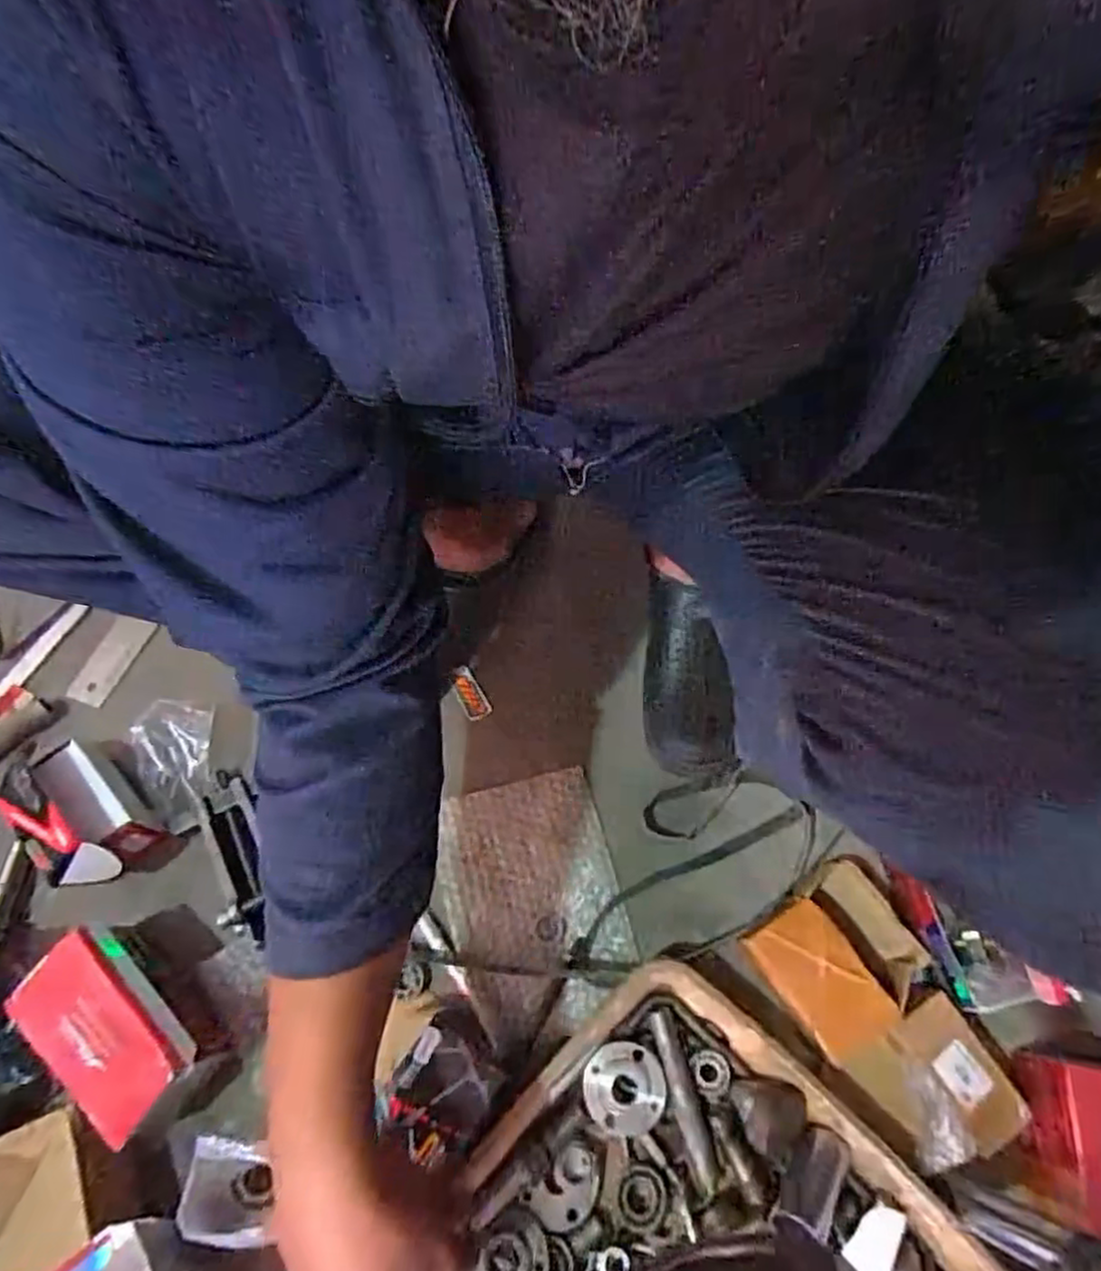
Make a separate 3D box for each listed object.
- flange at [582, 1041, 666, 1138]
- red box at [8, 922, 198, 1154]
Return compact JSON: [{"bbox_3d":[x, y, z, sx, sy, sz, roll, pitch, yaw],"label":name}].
[{"bbox_3d":[0.049,0.305,0.480,0.054,0.014,0.054,0,65,0],"label":"flange"},{"bbox_3d":[-0.292,0.254,0.459,0.074,0.023,0.124,-41,71,-17],"label":"red box"}]

